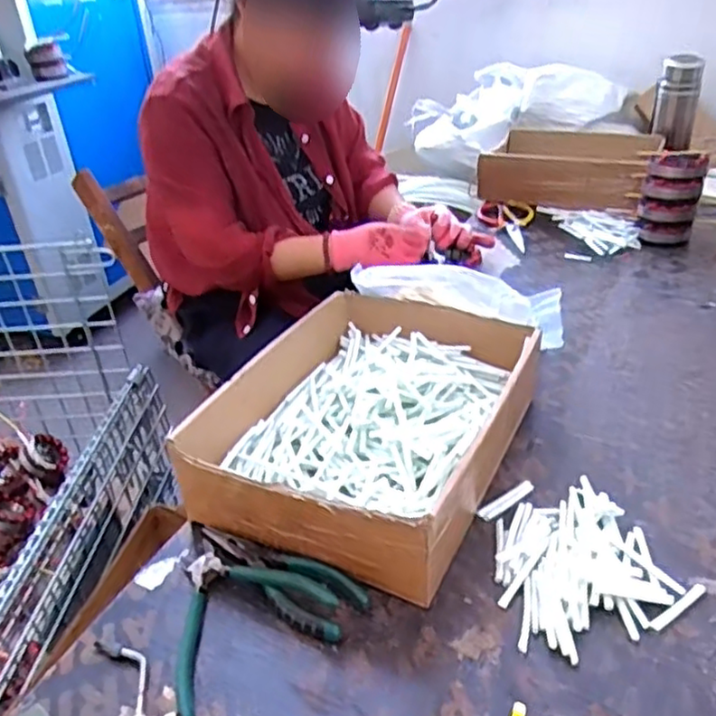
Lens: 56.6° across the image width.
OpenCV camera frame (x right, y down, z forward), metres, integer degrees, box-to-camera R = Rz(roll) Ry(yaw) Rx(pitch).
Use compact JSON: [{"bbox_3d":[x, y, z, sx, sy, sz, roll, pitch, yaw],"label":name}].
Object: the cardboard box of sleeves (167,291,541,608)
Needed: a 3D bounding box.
[{"bbox_3d":[0.019,0.055,0.646,0.241,0.092,0.327,12,36,26],"label":"cardboard box of sleeves"}]

